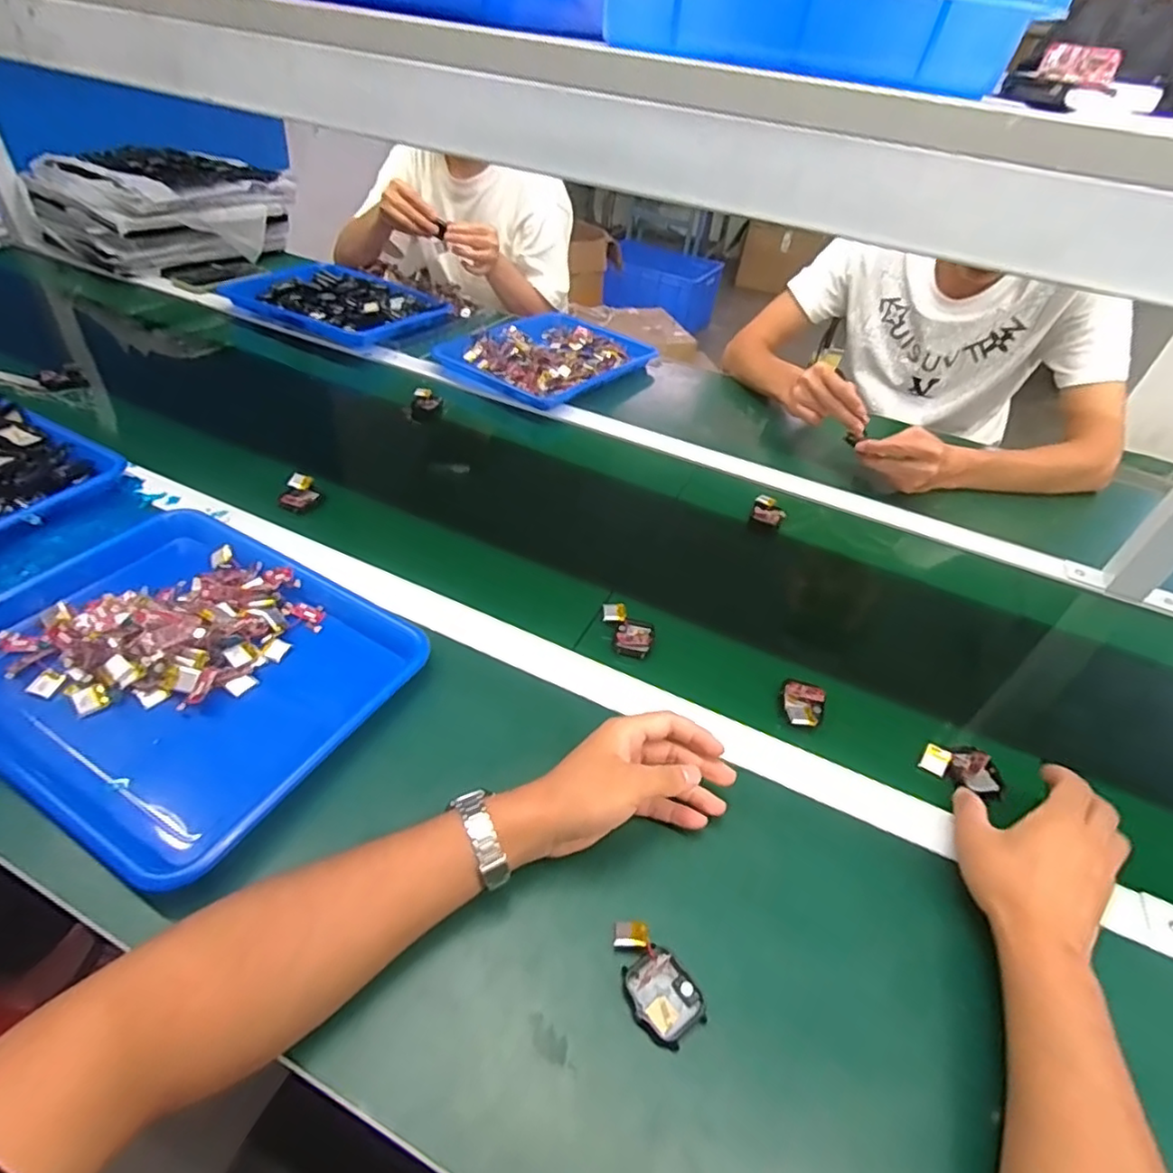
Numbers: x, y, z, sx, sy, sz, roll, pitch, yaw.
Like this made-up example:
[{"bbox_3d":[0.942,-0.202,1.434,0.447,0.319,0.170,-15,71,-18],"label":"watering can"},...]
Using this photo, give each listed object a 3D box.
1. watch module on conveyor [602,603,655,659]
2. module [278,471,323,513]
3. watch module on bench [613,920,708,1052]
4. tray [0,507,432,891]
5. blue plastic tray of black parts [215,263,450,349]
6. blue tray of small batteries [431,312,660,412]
[{"bbox_3d":[0.039,0.042,0.586,0.052,0.016,0.050,11,43,3],"label":"watch module on conveyor"},{"bbox_3d":[-0.320,-0.105,0.693,0.035,0.016,0.065,4,43,-4],"label":"module"},{"bbox_3d":[0.039,0.239,0.373,0.039,0.007,0.067,-28,54,-32],"label":"watch module on bench"},{"bbox_3d":[-0.326,0.048,0.496,0.340,0.042,0.258,25,45,18],"label":"tray"},{"bbox_3d":[-0.430,-0.498,1.072,0.308,0.044,0.243,29,47,22],"label":"blue plastic tray of black parts"},{"bbox_3d":[-0.061,-0.390,1.027,0.251,0.030,0.311,30,47,22],"label":"blue tray of small batteries"}]

